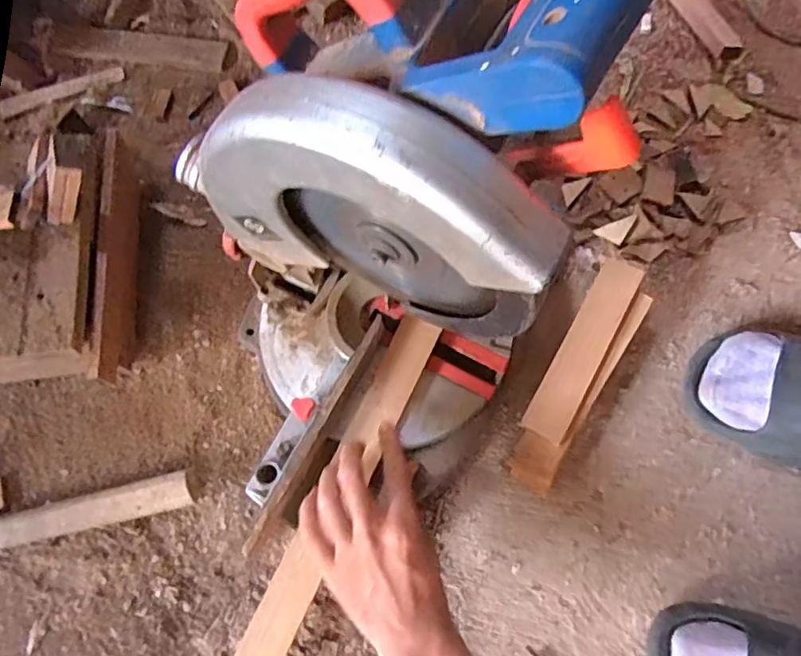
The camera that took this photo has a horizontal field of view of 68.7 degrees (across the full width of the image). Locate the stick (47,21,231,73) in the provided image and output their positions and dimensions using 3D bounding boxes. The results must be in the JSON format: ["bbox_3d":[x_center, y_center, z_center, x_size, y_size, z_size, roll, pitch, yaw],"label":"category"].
[{"bbox_3d":[-0.294,-0.320,0.662,0.203,0.014,0.046,8,73,4],"label":"stick"}]

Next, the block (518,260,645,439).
[{"bbox_3d":[0.159,0.019,0.513,0.036,0.005,0.167,29,76,10],"label":"block"}]

